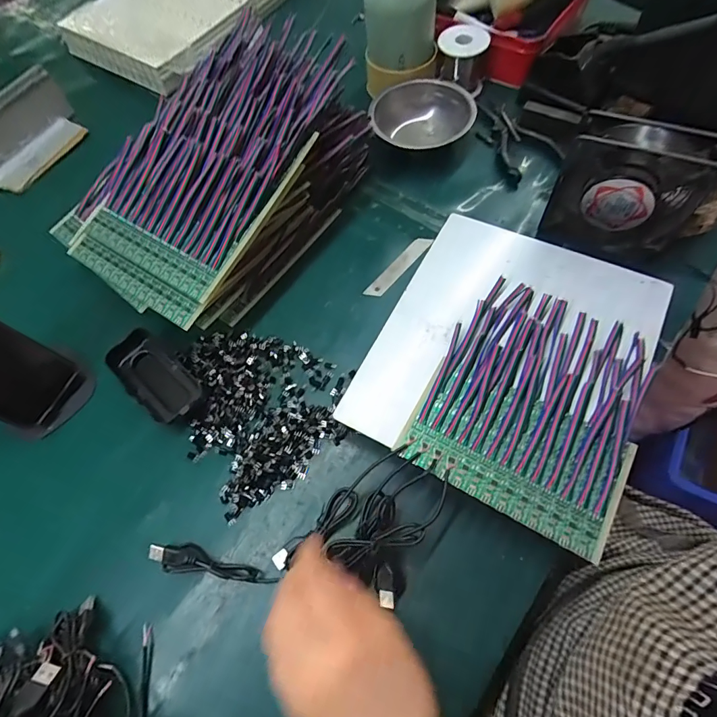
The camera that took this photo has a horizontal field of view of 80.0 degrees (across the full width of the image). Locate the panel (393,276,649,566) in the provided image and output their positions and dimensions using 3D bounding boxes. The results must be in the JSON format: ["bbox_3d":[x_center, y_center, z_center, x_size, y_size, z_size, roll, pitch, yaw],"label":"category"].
[{"bbox_3d":[0.146,0.031,0.351,0.163,0.024,0.189,27,68,15],"label":"panel"}]

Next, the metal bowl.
[{"bbox_3d":[0.081,-0.316,0.558,0.127,0.043,0.127,-1,64,3],"label":"metal bowl"}]

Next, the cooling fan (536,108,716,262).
[{"bbox_3d":[0.263,-0.165,0.426,0.125,0.122,0.049,20,67,13],"label":"cooling fan"}]

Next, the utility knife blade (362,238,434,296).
[{"bbox_3d":[0.045,-0.103,0.479,0.020,0.004,0.097,36,74,23],"label":"utility knife blade"}]

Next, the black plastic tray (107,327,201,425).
[{"bbox_3d":[-0.202,0.016,0.422,0.117,0.024,0.051,38,72,20],"label":"black plastic tray"}]

